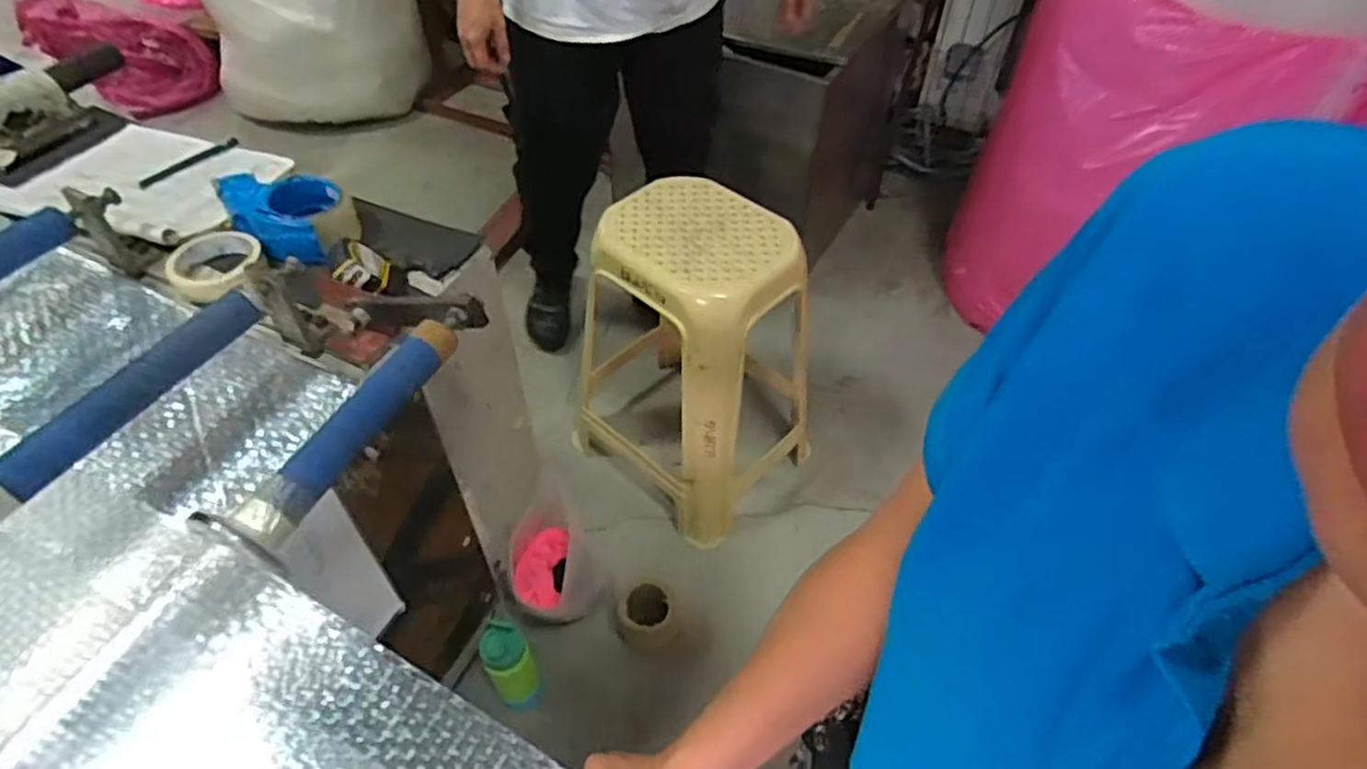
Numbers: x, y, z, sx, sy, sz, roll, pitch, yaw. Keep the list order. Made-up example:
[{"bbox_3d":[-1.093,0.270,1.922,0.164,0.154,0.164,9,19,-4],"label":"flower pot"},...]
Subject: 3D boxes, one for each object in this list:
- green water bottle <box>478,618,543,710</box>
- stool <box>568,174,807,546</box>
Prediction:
[{"bbox_3d":[-0.279,0.464,1.179,0.075,0.212,0.067,-26,54,-23],"label":"green water bottle"},{"bbox_3d":[0.034,-0.027,1.387,0.373,0.589,0.324,33,55,25],"label":"stool"}]

